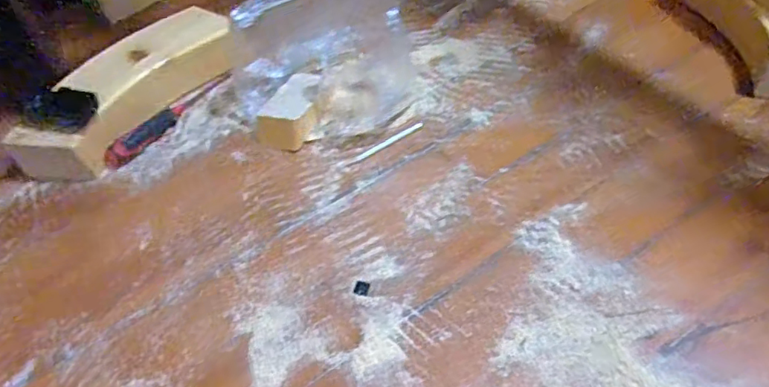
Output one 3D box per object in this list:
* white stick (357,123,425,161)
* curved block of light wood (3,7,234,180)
[{"bbox_3d":[0.008,-0.071,0.748,0.104,0.004,0.010,-29,54,-17],"label":"white stick"},{"bbox_3d":[-0.371,-0.142,0.792,0.119,0.086,0.323,28,59,25],"label":"curved block of light wood"}]

